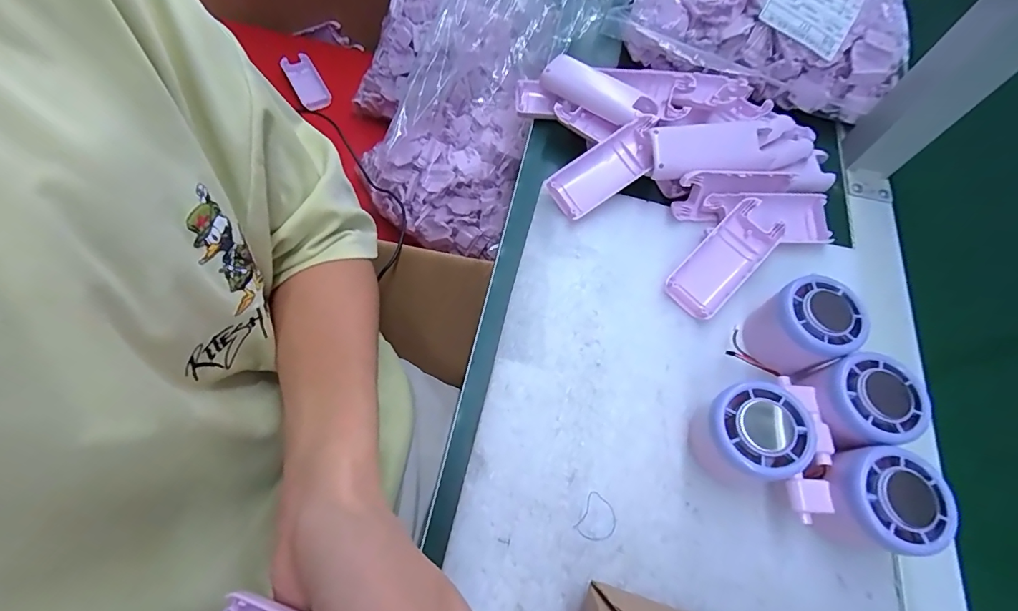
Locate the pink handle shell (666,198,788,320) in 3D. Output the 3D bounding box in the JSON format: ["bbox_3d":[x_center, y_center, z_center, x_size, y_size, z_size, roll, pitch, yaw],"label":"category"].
[{"bbox_3d":[0.168,-0.036,0.350,0.100,0.023,0.043,-42,73,-17],"label":"pink handle shell"}]

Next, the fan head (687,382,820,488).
[{"bbox_3d":[0.147,0.081,0.279,0.052,0.058,0.053,0,66,-1],"label":"fan head"}]

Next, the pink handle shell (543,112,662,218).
[{"bbox_3d":[0.083,-0.116,0.373,0.101,0.019,0.044,-40,72,0],"label":"pink handle shell"}]

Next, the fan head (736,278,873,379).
[{"bbox_3d":[0.201,0.016,0.311,0.057,0.052,0.052,0,66,-1],"label":"fan head"}]

